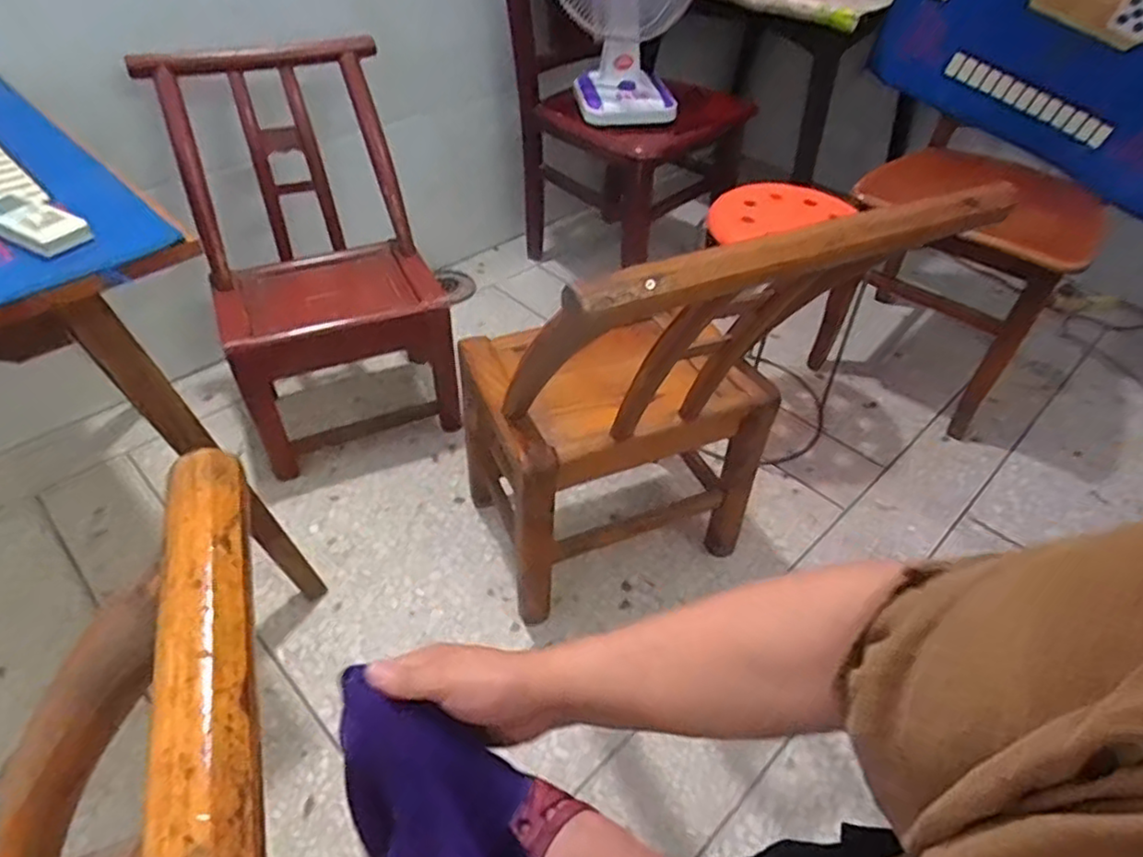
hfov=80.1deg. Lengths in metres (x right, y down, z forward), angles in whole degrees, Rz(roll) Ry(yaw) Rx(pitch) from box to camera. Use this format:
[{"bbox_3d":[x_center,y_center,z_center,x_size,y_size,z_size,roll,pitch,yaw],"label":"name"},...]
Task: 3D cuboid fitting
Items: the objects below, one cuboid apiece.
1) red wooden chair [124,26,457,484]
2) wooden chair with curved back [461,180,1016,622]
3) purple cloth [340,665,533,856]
[{"bbox_3d":[-0.442,-0.283,1.212,0.362,0.608,0.384,-14,47,-16],"label":"red wooden chair"},{"bbox_3d":[0.107,-0.030,0.892,0.406,0.705,0.420,-13,46,-15],"label":"wooden chair with curved back"},{"bbox_3d":[-0.079,0.242,0.425,0.088,0.054,0.198,-29,72,-29],"label":"purple cloth"}]

